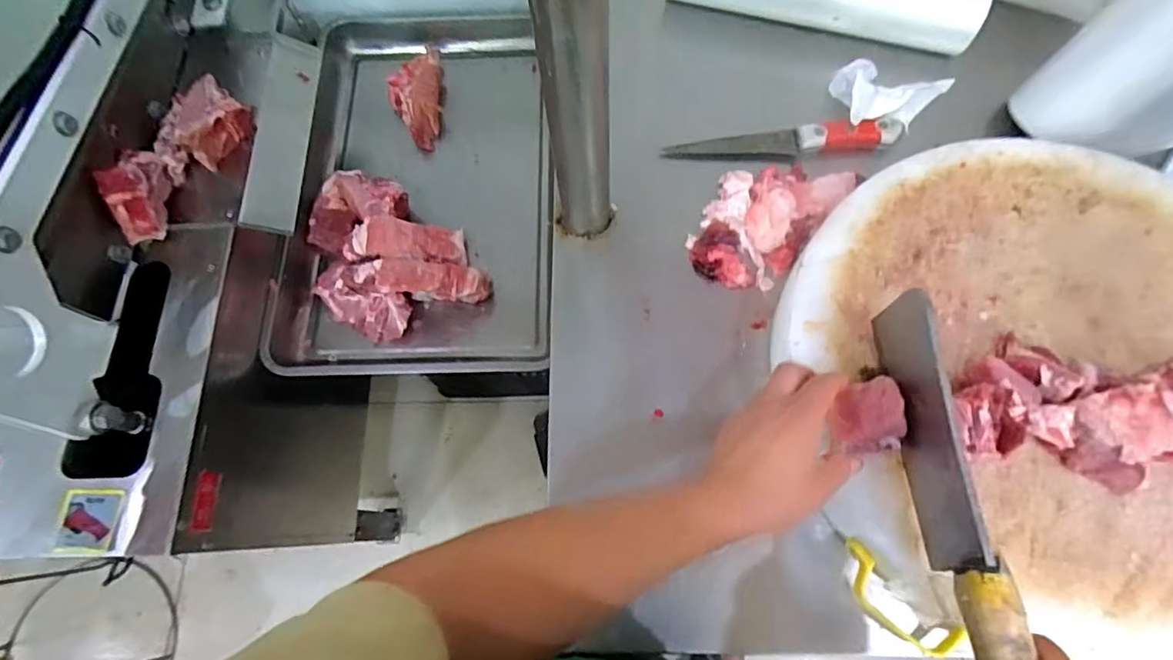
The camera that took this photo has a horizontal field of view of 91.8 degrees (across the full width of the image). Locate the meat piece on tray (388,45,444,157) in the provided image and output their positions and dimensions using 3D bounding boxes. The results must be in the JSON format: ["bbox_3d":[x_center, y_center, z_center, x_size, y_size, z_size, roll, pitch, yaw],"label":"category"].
[{"bbox_3d":[-0.267,-0.362,0.886,0.080,0.036,0.167,-3,84,0],"label":"meat piece on tray"}]

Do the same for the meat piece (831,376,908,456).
[{"bbox_3d":[0.229,0.066,0.449,0.045,0.030,0.054,-16,71,35],"label":"meat piece"}]

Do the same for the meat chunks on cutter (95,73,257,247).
[{"bbox_3d":[-0.492,-0.210,0.670,0.096,0.071,0.210,17,73,7],"label":"meat chunks on cutter"}]

